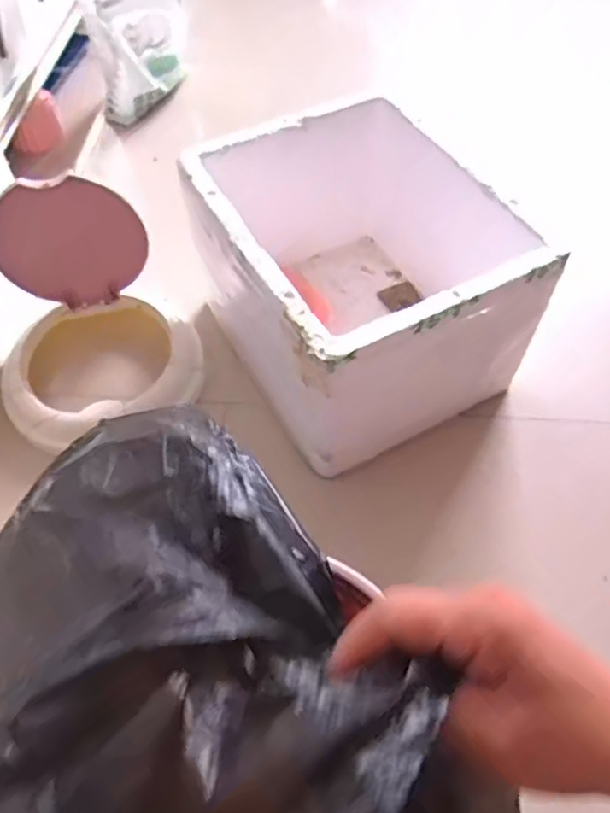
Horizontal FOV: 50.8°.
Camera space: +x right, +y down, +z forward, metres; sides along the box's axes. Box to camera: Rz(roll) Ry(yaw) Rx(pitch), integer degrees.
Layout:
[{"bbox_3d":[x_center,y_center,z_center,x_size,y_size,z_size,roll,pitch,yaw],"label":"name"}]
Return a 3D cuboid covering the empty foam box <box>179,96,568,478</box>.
[{"bbox_3d":[0.060,-0.145,0.748,0.288,0.229,0.337,-23,59,-14],"label":"empty foam box"}]

